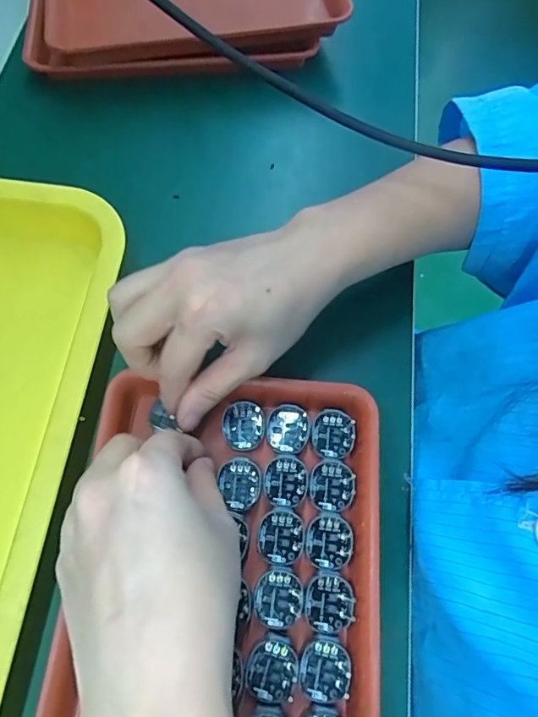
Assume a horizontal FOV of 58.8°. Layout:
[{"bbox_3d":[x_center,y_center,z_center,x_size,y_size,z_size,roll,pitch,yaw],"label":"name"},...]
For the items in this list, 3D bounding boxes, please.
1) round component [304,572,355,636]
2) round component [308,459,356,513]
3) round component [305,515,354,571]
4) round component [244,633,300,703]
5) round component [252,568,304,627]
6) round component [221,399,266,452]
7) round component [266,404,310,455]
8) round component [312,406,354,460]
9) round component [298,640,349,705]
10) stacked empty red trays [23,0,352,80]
[{"bbox_3d":[0.031,0.126,0.245,0.026,0.004,0.028,0,68,0],"label":"round component"},{"bbox_3d":[0.036,0.072,0.269,0.026,0.004,0.028,0,68,0],"label":"round component"},{"bbox_3d":[0.033,0.098,0.257,0.025,0.004,0.028,20,70,7],"label":"round component"},{"bbox_3d":[0.002,0.152,0.235,0.024,0.004,0.028,20,70,7],"label":"round component"},{"bbox_3d":[0.005,0.123,0.246,0.025,0.004,0.027,21,70,8],"label":"round component"},{"bbox_3d":[-0.015,0.039,0.280,0.025,0.004,0.030,3,69,1],"label":"round component"},{"bbox_3d":[0.011,0.041,0.279,0.025,0.004,0.028,20,70,7],"label":"round component"},{"bbox_3d":[0.038,0.043,0.279,0.024,0.004,0.029,9,69,3],"label":"round component"},{"bbox_3d":[0.028,0.154,0.235,0.025,0.004,0.026,0,68,0],"label":"round component"},{"bbox_3d":[-0.072,-0.311,0.413,0.257,0.040,0.179,-9,69,-4],"label":"stacked empty red trays"}]

